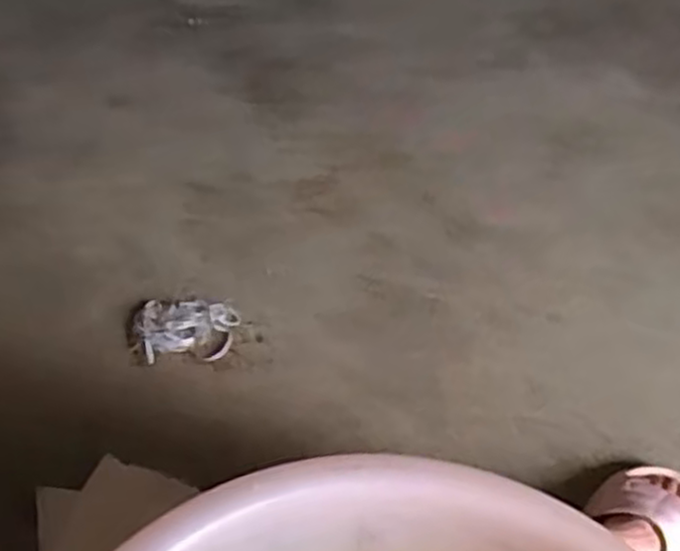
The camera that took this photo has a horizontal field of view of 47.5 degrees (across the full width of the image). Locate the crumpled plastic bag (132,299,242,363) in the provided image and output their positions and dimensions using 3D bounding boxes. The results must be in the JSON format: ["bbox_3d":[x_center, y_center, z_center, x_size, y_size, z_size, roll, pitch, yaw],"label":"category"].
[{"bbox_3d":[-0.195,0.069,0.983,0.125,0.021,0.087,-1,50,-6],"label":"crumpled plastic bag"}]

